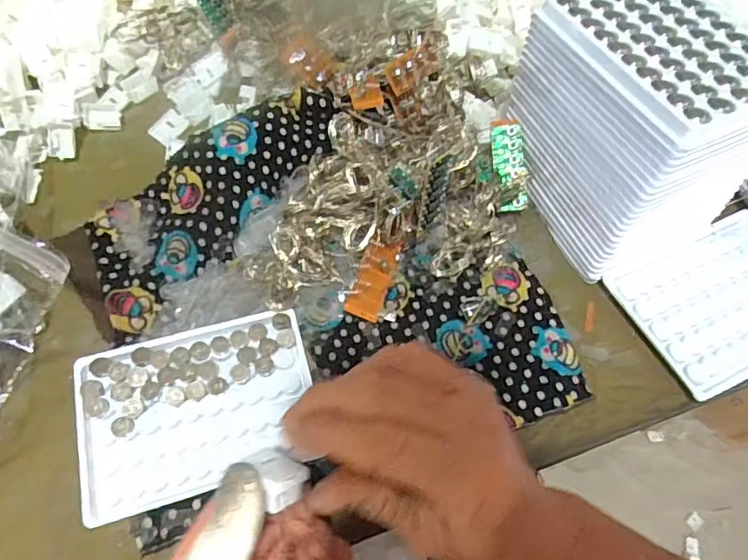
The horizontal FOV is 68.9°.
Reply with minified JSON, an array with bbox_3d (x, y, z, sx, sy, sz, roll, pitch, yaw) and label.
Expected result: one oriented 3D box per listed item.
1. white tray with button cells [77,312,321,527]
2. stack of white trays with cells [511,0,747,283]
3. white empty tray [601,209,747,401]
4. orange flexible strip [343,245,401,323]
[{"bbox_3d":[-0.100,0.072,0.313,0.128,0.010,0.091,-15,62,-9],"label":"white tray with button cells"},{"bbox_3d":[0.166,-0.094,0.342,0.094,0.116,0.147,-20,64,-14],"label":"stack of white trays with cells"},{"bbox_3d":[0.231,0.011,0.355,0.128,0.009,0.092,-23,64,-13],"label":"white empty tray"},{"bbox_3d":[0.000,0.000,0.352,0.022,0.013,0.052,17,62,9],"label":"orange flexible strip"}]

